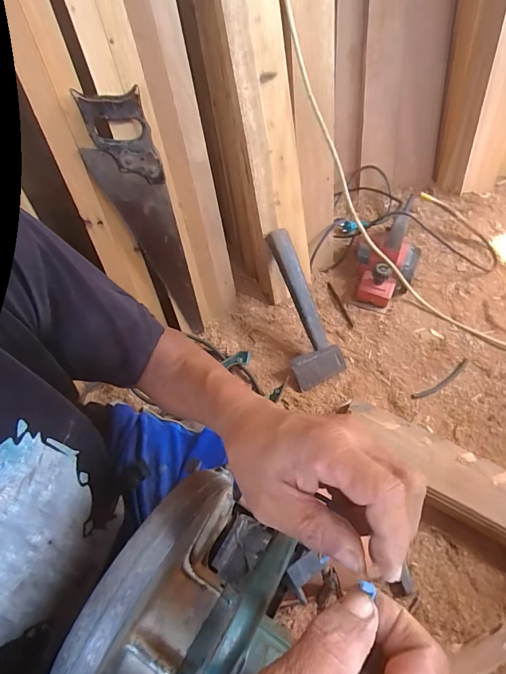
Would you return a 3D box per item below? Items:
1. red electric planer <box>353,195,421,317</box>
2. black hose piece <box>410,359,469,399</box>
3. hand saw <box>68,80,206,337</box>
[{"bbox_3d":[0.324,-0.200,0.929,0.144,0.164,0.238,15,60,10],"label":"red electric planer"},{"bbox_3d":[0.404,0.097,0.835,0.146,0.011,0.021,-33,63,-4],"label":"black hose piece"},{"bbox_3d":[-0.182,-0.181,0.708,0.103,0.458,0.023,-18,46,-6],"label":"hand saw"}]

